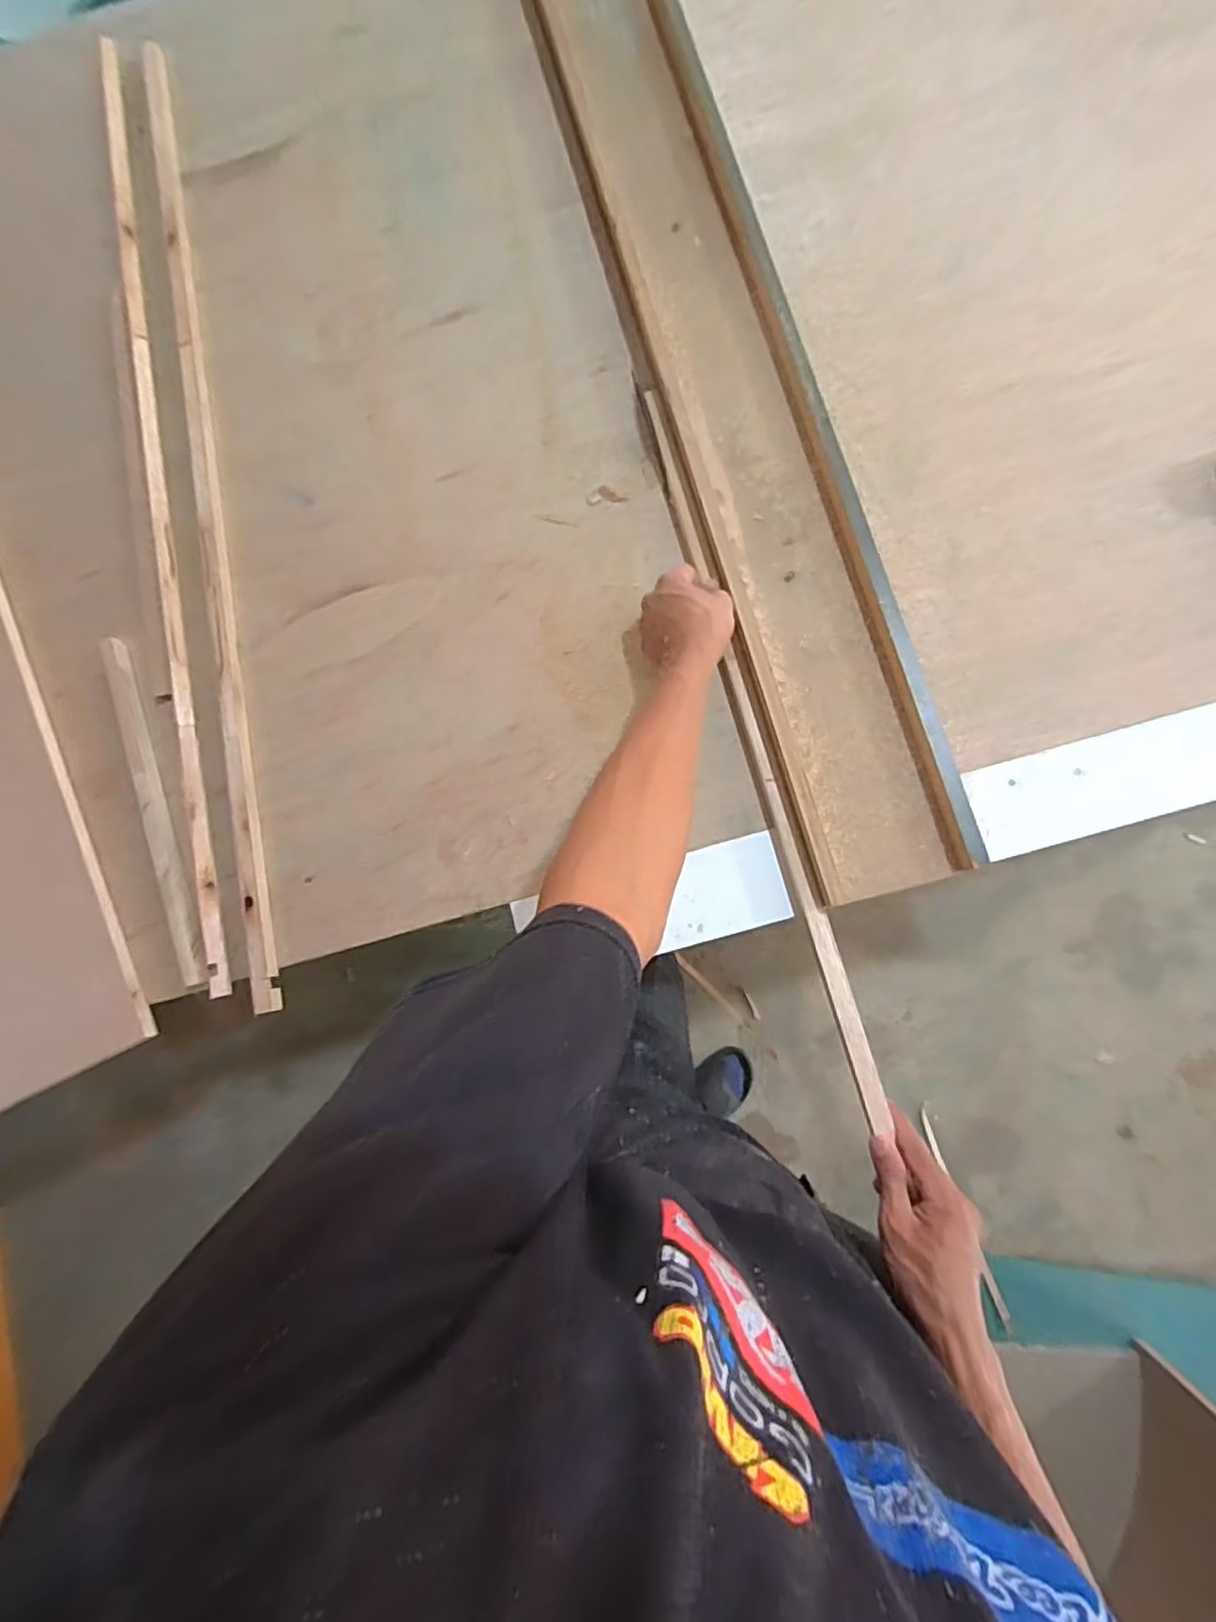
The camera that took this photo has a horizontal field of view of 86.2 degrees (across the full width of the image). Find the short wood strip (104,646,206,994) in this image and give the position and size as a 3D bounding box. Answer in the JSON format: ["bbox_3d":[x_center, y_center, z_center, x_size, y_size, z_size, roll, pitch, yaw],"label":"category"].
[{"bbox_3d":[-0.450,-0.005,0.642,0.024,0.011,0.356,-19,81,2],"label":"short wood strip"}]

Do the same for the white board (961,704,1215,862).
[{"bbox_3d":[0.477,-0.033,0.591,0.286,0.011,0.083,-16,81,2],"label":"white board"}]

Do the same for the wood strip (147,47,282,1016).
[{"bbox_3d":[-0.418,-0.329,0.676,0.026,0.026,1.052,-11,81,3],"label":"wood strip"}]

